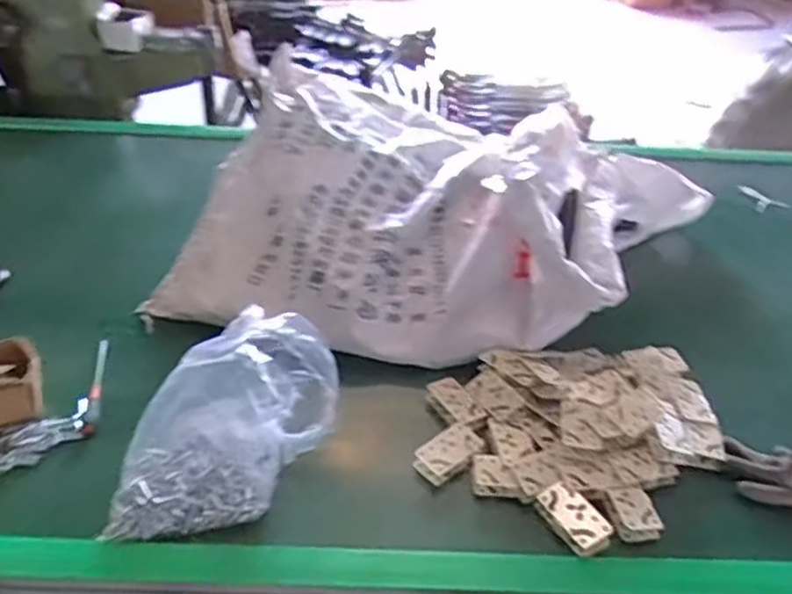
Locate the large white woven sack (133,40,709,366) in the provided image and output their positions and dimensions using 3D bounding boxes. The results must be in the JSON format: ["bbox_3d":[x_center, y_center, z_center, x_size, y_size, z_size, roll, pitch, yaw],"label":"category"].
[{"bbox_3d":[0.092,-0.152,1.094,0.746,0.212,0.608,14,38,14],"label":"large white woven sack"}]

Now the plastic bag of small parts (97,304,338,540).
[{"bbox_3d":[-0.179,0.127,0.724,0.234,0.178,0.154,-1,37,-7],"label":"plastic bag of small parts"}]

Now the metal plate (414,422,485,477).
[{"bbox_3d":[0.063,0.178,0.811,0.081,0.011,0.046,-26,46,-34],"label":"metal plate"}]

